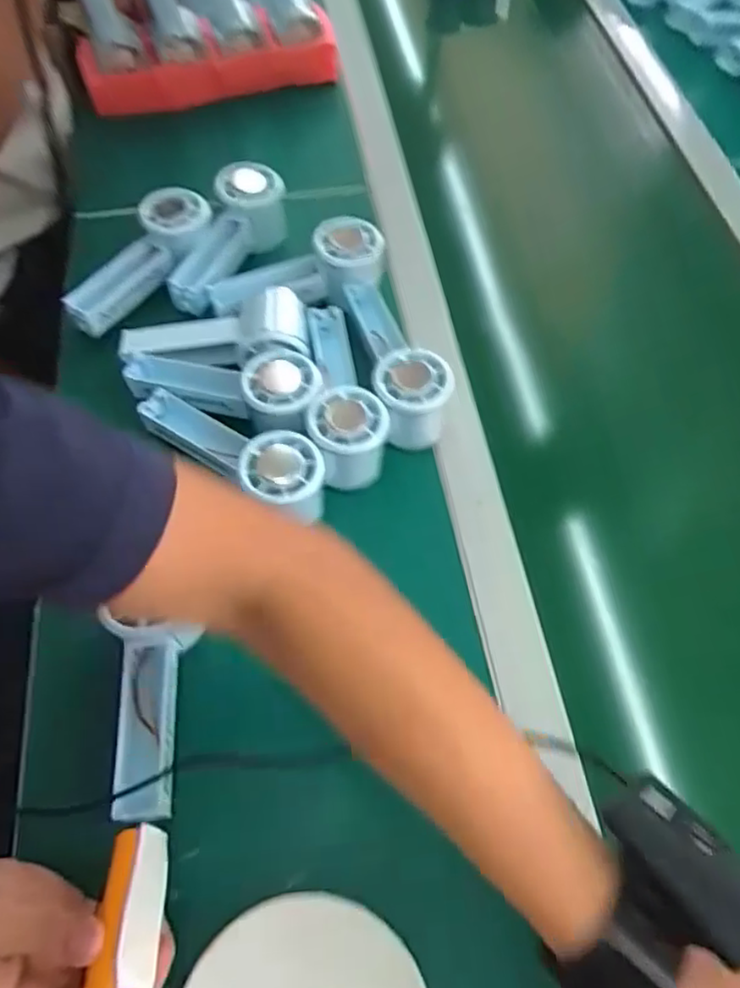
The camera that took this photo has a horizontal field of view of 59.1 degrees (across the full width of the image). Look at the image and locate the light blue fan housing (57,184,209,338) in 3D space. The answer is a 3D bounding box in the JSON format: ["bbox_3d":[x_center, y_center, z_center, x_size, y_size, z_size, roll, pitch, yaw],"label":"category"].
[{"bbox_3d":[-0.198,-0.201,0.559,0.055,0.048,0.156,34,80,17],"label":"light blue fan housing"}]

